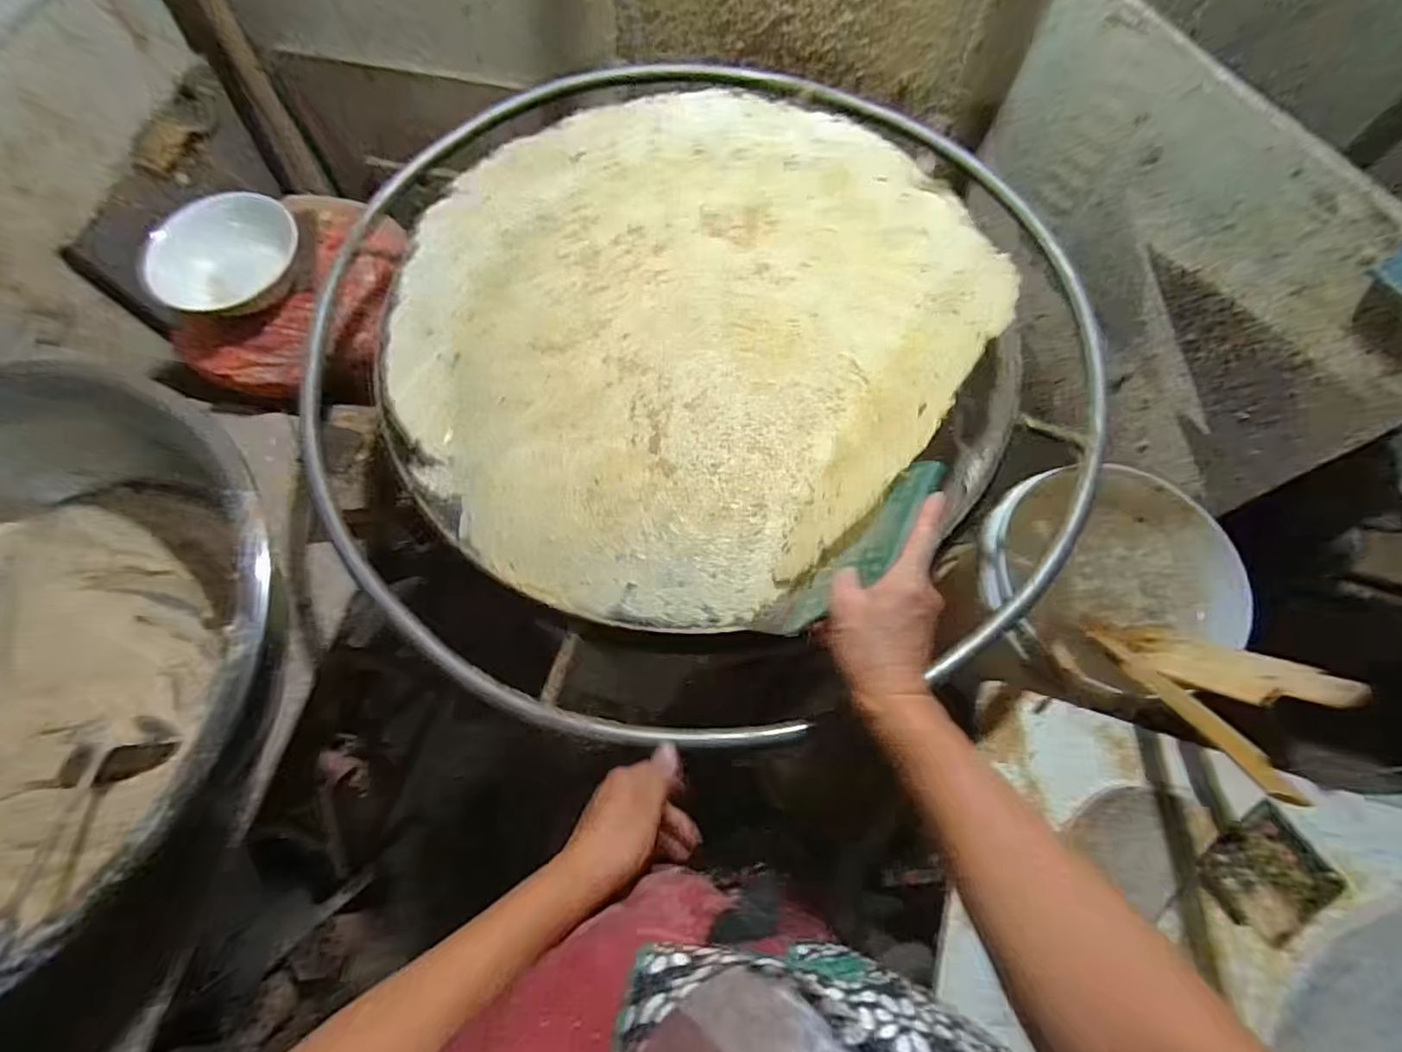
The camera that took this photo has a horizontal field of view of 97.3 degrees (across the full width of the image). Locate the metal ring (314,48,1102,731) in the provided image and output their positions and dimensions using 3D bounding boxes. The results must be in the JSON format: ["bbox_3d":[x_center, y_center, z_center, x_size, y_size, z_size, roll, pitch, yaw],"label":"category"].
[{"bbox_3d":[0.000,-0.205,0.655,0.823,0.039,0.815,0,69,1],"label":"metal ring"}]

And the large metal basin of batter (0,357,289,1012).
[{"bbox_3d":[-0.700,0.147,0.633,0.593,0.231,0.563,0,69,1],"label":"large metal basin of batter"}]

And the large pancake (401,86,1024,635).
[{"bbox_3d":[-0.022,-0.232,0.607,0.543,0.070,0.598,34,74,13],"label":"large pancake"}]

